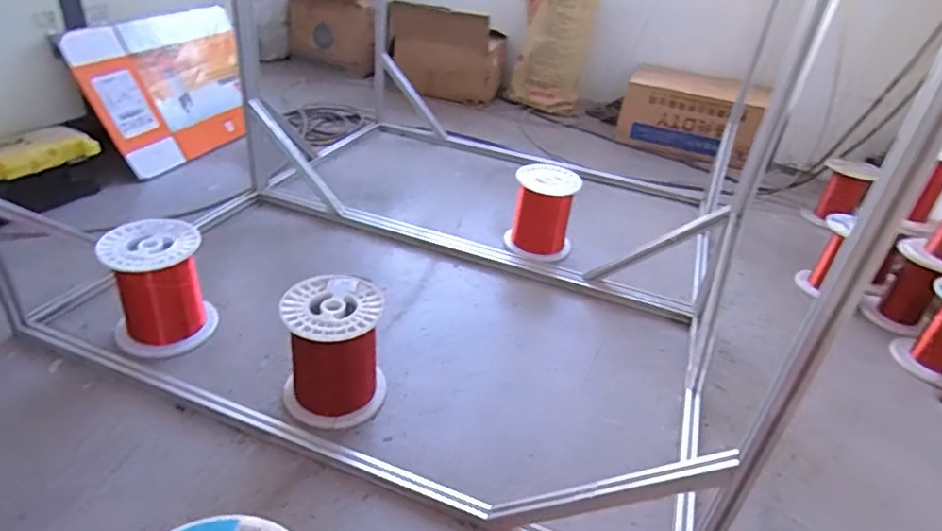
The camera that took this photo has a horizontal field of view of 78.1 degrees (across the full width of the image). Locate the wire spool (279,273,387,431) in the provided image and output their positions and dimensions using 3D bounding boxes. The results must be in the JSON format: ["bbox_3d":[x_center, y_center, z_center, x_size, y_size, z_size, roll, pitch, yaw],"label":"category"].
[{"bbox_3d":[-0.280,0.174,1.197,0.204,0.229,0.207,-1,35,-13],"label":"wire spool"}]

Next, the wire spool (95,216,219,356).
[{"bbox_3d":[-0.698,0.048,1.301,0.203,0.231,0.189,-14,39,-29],"label":"wire spool"}]

